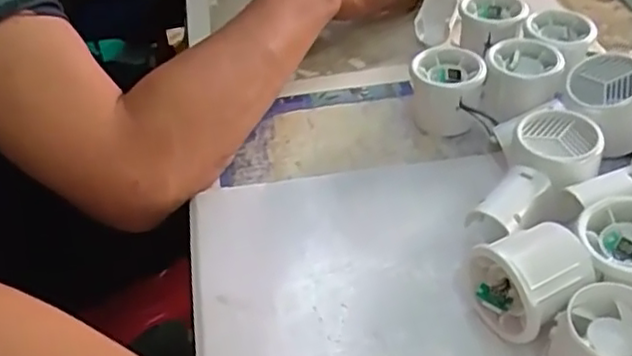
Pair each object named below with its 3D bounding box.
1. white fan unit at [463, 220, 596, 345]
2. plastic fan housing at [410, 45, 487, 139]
[{"bbox_3d":[0.125,0.062,0.382,0.058,0.046,0.052,-15,44,-13],"label":"white fan unit"},{"bbox_3d":[0.104,-0.069,0.534,0.057,0.052,0.058,5,43,9],"label":"plastic fan housing"}]

